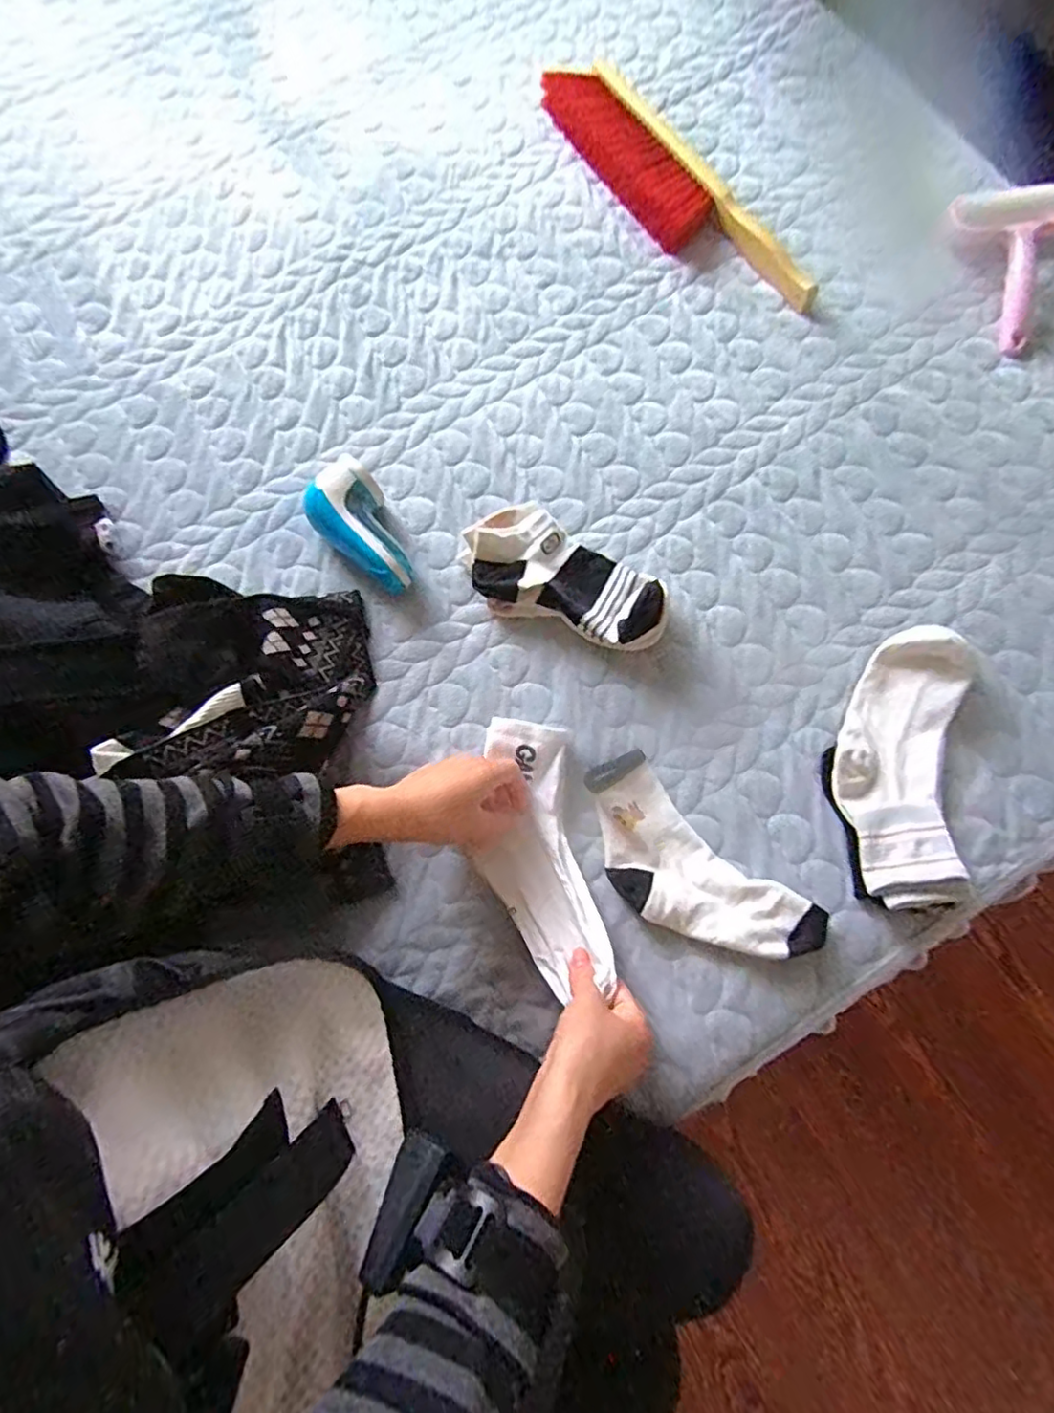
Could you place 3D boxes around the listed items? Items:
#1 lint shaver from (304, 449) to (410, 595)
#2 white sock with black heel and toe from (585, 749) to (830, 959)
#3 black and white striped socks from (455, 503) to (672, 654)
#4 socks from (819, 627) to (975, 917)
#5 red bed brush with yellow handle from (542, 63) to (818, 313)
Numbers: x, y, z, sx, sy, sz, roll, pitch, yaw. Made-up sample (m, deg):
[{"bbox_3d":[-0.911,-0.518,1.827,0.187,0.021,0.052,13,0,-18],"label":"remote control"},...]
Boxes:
[{"bbox_3d":[-0.159,-0.165,0.583,0.069,0.055,0.130,-26,77,-6],"label":"lint shaver"},{"bbox_3d":[0.128,0.134,0.511,0.206,0.035,0.094,44,80,11],"label":"white sock with black heel and toe"},{"bbox_3d":[0.031,-0.112,0.576,0.190,0.044,0.099,39,79,10],"label":"black and white striped socks"},{"bbox_3d":[0.308,0.047,0.524,0.097,0.052,0.228,11,76,4],"label":"socks"},{"bbox_3d":[0.162,-0.596,0.710,0.099,0.027,0.429,-31,77,-7],"label":"red bed brush with yellow handle"}]

